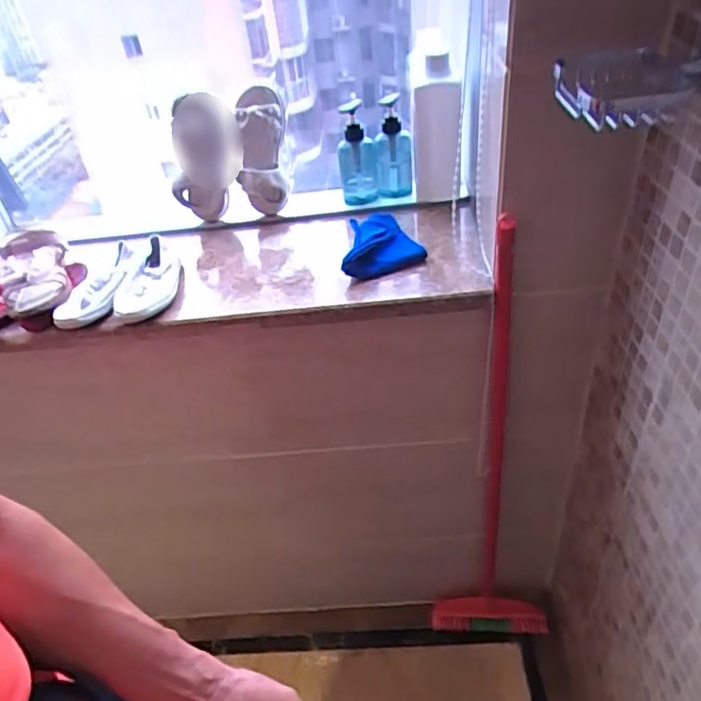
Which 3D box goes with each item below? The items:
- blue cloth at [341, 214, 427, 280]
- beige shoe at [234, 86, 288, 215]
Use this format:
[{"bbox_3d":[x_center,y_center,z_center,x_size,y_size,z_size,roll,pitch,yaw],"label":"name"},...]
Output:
[{"bbox_3d":[0.056,-0.167,0.852,0.104,0.051,0.185,1,39,10],"label":"blue cloth"},{"bbox_3d":[-0.136,-0.302,0.881,0.076,0.222,0.094,0,69,-7],"label":"beige shoe"}]

